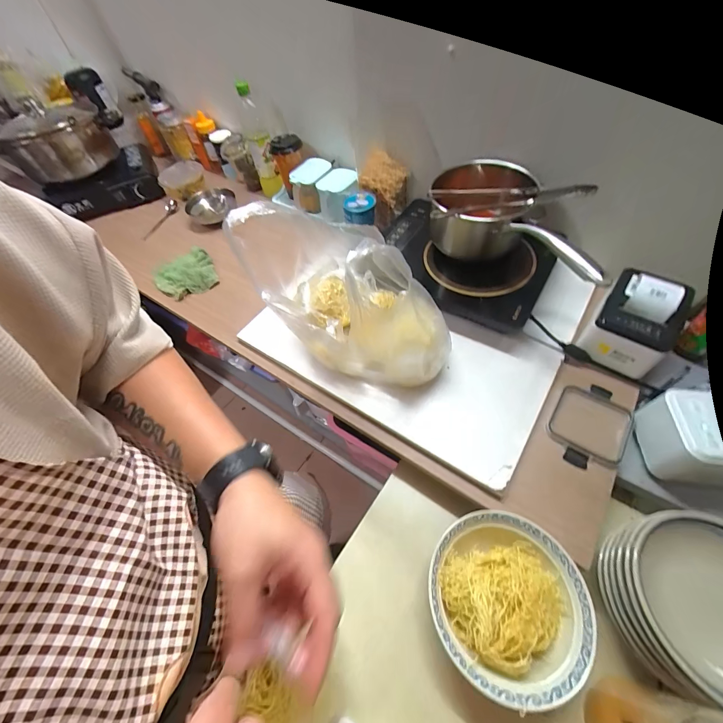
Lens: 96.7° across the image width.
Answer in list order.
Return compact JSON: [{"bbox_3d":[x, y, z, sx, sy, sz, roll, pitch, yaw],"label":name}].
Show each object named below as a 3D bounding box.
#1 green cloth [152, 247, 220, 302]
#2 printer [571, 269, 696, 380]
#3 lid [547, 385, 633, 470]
[{"bbox_3d":[-0.437,-0.213,0.803,0.140,0.037,0.149,-34,58,-18],"label":"green cloth"},{"bbox_3d":[0.452,-0.070,0.531,0.112,0.109,0.142,34,63,26],"label":"printer"},{"bbox_3d":[0.359,0.099,0.507,0.102,0.010,0.145,29,61,23],"label":"lid"}]

